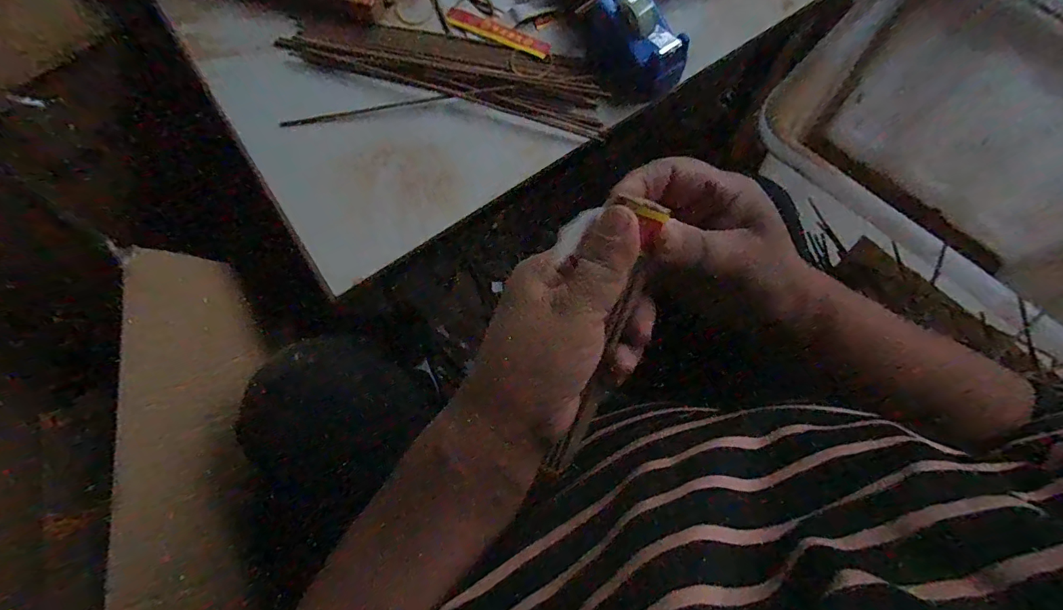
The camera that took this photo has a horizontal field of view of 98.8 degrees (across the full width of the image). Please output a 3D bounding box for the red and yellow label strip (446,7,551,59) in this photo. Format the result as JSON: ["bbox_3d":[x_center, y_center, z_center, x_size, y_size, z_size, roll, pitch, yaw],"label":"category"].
[{"bbox_3d":[-0.035,-0.288,0.480,0.118,0.006,0.022,26,78,7],"label":"red and yellow label strip"}]

